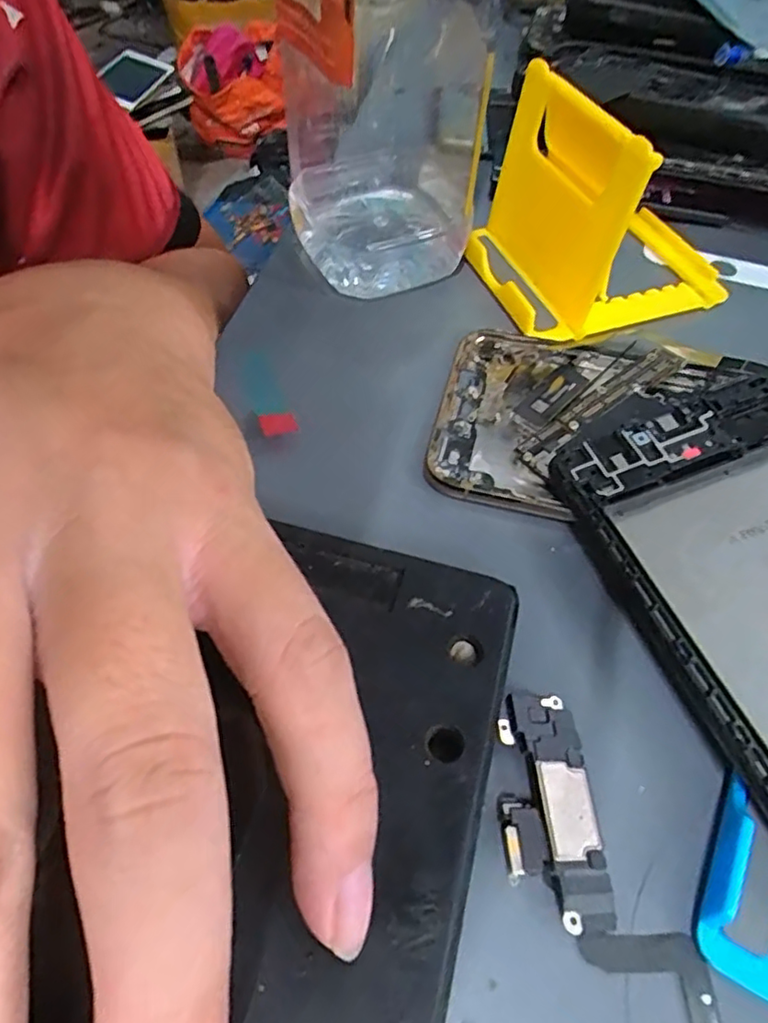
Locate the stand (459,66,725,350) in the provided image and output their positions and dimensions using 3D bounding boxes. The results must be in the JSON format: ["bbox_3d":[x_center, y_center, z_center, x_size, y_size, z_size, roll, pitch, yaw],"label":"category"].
[{"bbox_3d":[0.077,-0.111,0.210,0.081,0.058,0.075,-15,57,-13],"label":"stand"}]

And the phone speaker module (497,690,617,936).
[{"bbox_3d":[0.033,0.060,0.125,0.020,0.008,0.043,-3,54,-3],"label":"phone speaker module"}]

